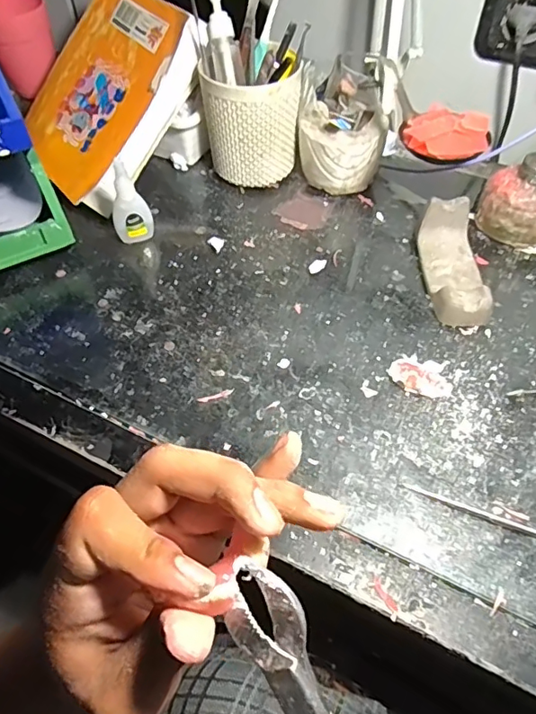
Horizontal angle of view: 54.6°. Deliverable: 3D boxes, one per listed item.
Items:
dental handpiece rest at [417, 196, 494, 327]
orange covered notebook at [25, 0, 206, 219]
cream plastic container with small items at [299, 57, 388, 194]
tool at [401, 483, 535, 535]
[{"bbox_3d":[0.167,-0.084,0.461,0.047,0.040,0.121,-2,54,0],"label":"dental handpiece rest"},{"bbox_3d":[-0.165,-0.269,0.532,0.167,0.035,0.204,43,102,22],"label":"orange covered notebook"},{"bbox_3d":[0.075,-0.227,0.528,0.086,0.101,0.081,4,54,4],"label":"cream plastic container with small items"},{"bbox_3d":[0.165,0.109,0.333,0.156,0.005,0.007,19,57,14],"label":"tool"}]

